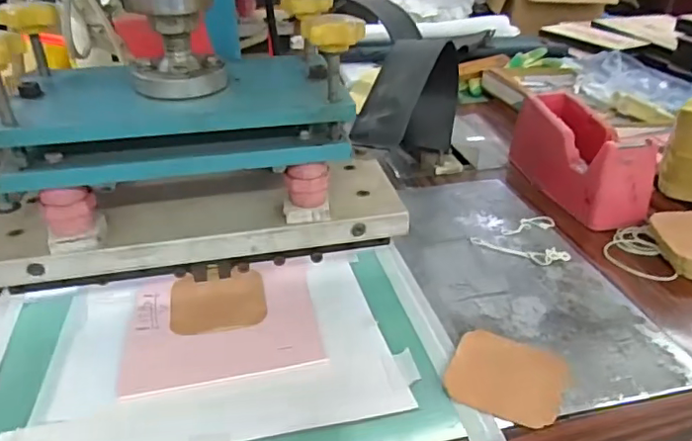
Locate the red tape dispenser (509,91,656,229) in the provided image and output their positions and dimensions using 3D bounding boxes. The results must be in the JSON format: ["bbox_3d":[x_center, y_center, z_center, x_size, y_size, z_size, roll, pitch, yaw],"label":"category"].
[{"bbox_3d":[0.268,-0.080,0.658,0.073,0.088,0.204,-6,32,-9],"label":"red tape dispenser"}]

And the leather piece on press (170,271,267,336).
[{"bbox_3d":[-0.113,0.070,0.495,0.081,0.005,0.081,-7,32,-10],"label":"leather piece on press"}]

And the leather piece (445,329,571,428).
[{"bbox_3d":[0.121,0.114,0.416,0.081,0.007,0.076,13,34,22],"label":"leather piece"}]

